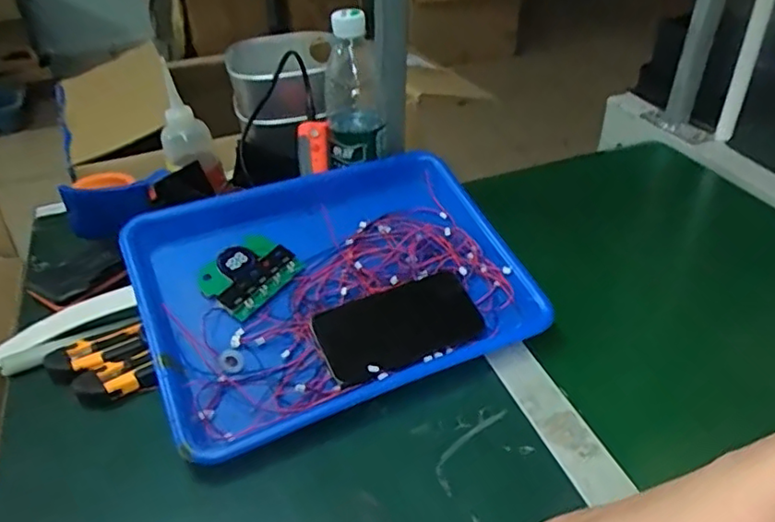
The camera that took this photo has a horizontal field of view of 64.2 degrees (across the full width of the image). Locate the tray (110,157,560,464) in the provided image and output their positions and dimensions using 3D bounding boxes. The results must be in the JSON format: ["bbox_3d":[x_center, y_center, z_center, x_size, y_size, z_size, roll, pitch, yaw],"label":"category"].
[{"bbox_3d":[-0.043,0.021,0.563,0.332,0.038,0.240,-18,54,-19],"label":"tray"}]

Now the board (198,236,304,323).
[{"bbox_3d":[-0.128,0.012,0.573,0.067,0.010,0.081,37,60,13],"label":"board"}]

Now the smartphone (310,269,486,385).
[{"bbox_3d":[0.010,0.054,0.549,0.142,0.014,0.083,-19,41,-21],"label":"smartphone"}]

